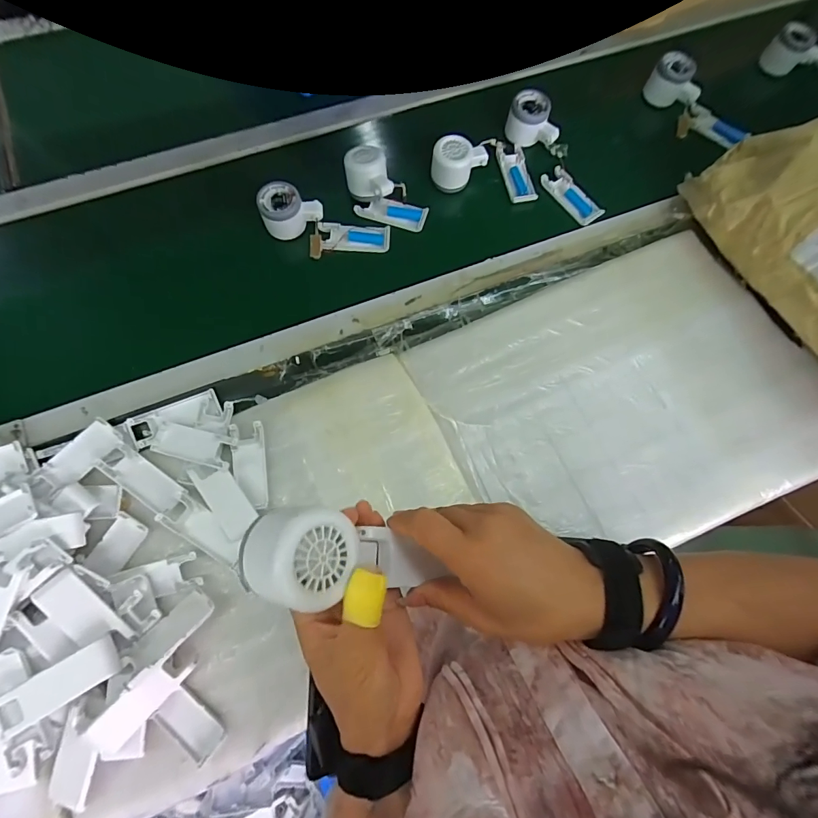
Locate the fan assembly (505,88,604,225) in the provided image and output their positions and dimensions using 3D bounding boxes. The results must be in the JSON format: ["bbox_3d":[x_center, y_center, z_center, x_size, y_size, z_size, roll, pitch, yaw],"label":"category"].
[{"bbox_3d":[0.223,-0.380,0.630,0.054,0.059,0.214,-28,78,-10],"label":"fan assembly"}]

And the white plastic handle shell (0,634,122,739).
[{"bbox_3d":[-0.334,0.264,0.402,0.098,0.012,0.037,-28,74,-23],"label":"white plastic handle shell"}]

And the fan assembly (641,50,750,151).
[{"bbox_3d":[0.461,-0.484,0.663,0.075,0.067,0.177,-29,78,-10],"label":"fan assembly"}]

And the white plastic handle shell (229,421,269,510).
[{"bbox_3d":[-0.193,0.068,0.504,0.038,0.012,0.101,-7,75,-5],"label":"white plastic handle shell"}]

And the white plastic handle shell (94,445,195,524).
[{"bbox_3d":[-0.306,0.090,0.492,0.123,0.026,0.039,33,76,6],"label":"white plastic handle shell"}]

